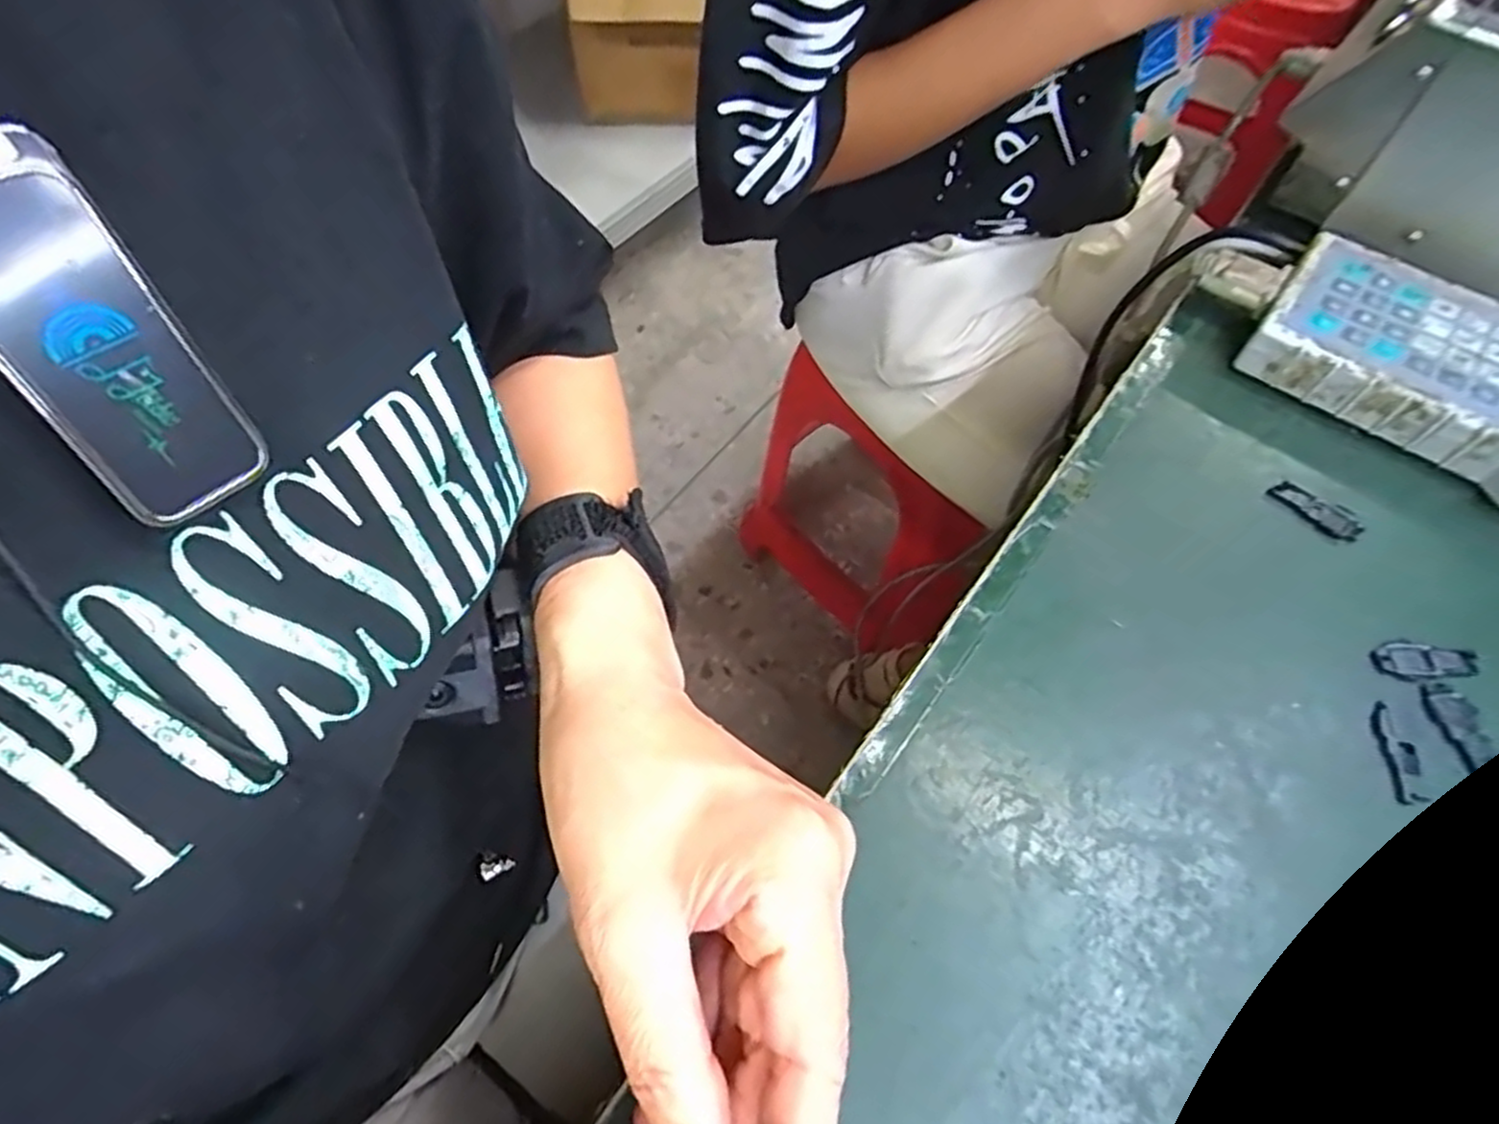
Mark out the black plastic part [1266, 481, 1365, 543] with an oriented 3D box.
[{"bbox_3d":[0.260,-0.024,0.352,0.018,0.004,0.039,-38,68,-20],"label":"black plastic part"}]

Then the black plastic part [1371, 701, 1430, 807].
[{"bbox_3d":[0.248,0.073,0.292,0.012,0.004,0.039,5,61,1],"label":"black plastic part"}]

